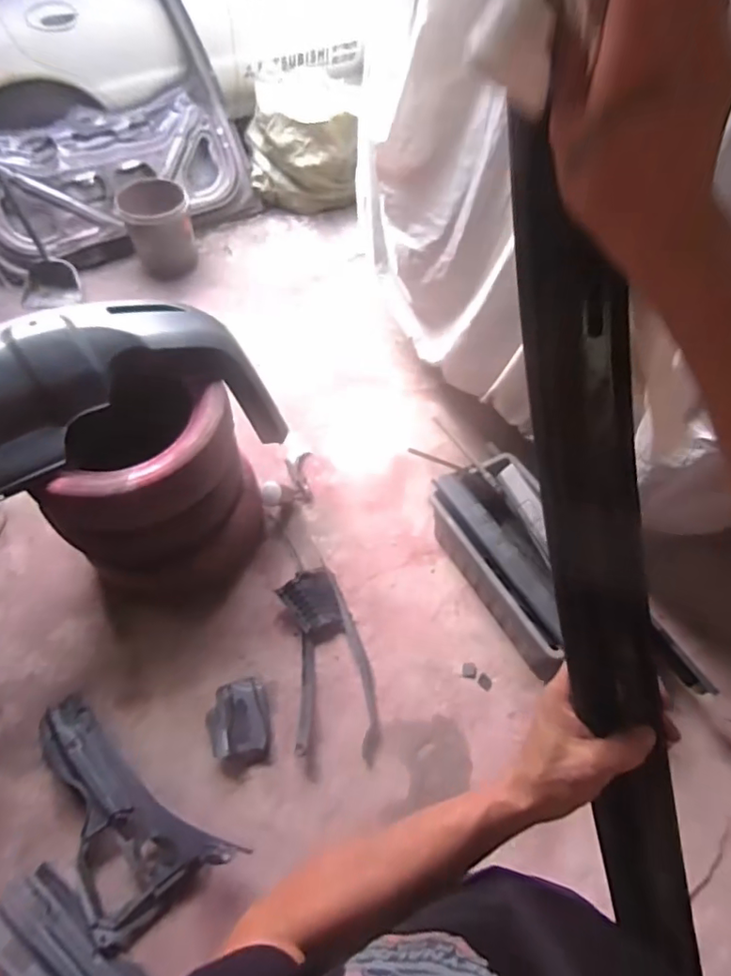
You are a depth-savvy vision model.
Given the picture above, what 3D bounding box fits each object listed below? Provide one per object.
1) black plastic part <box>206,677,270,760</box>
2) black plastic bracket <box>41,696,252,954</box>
[{"bbox_3d":[-0.339,0.611,1.433,0.154,0.048,0.190,-9,59,-8],"label":"black plastic part"},{"bbox_3d":[-0.614,0.763,1.296,0.582,0.081,0.313,40,65,21],"label":"black plastic bracket"}]

